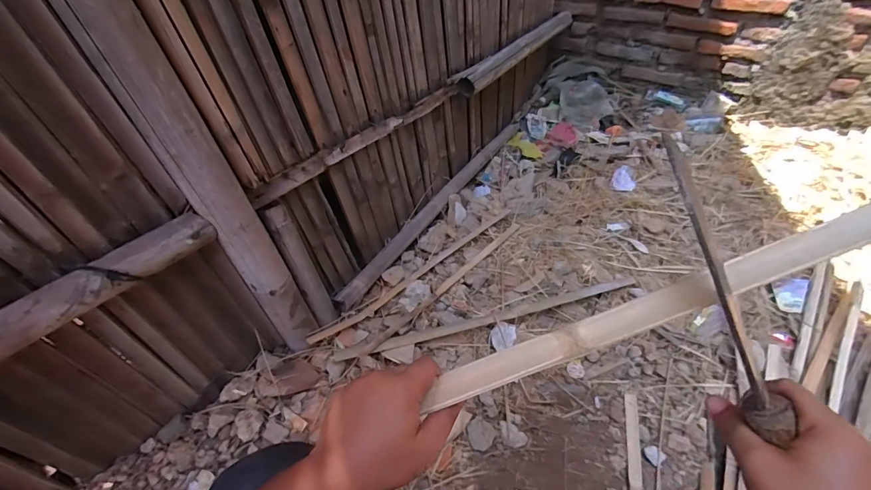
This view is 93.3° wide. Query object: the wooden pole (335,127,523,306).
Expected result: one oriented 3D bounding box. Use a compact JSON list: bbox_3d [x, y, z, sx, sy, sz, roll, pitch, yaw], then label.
[{"bbox_3d":[0.032,-0.141,1.226,0.054,0.047,0.938,22,49,25],"label":"wooden pole"}]

